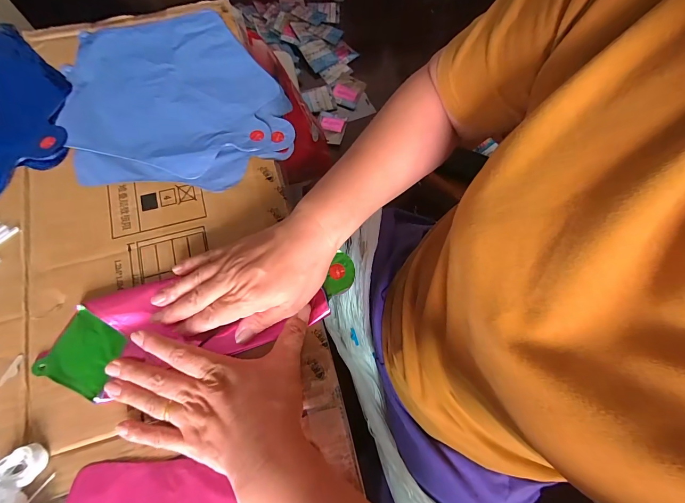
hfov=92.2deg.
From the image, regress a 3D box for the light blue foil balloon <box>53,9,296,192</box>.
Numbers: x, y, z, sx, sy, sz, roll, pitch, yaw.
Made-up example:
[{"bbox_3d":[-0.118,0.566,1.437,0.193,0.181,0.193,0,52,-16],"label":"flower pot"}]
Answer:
[{"bbox_3d":[-0.188,-0.181,0.381,0.235,0.011,0.249,-10,72,-5],"label":"light blue foil balloon"}]

